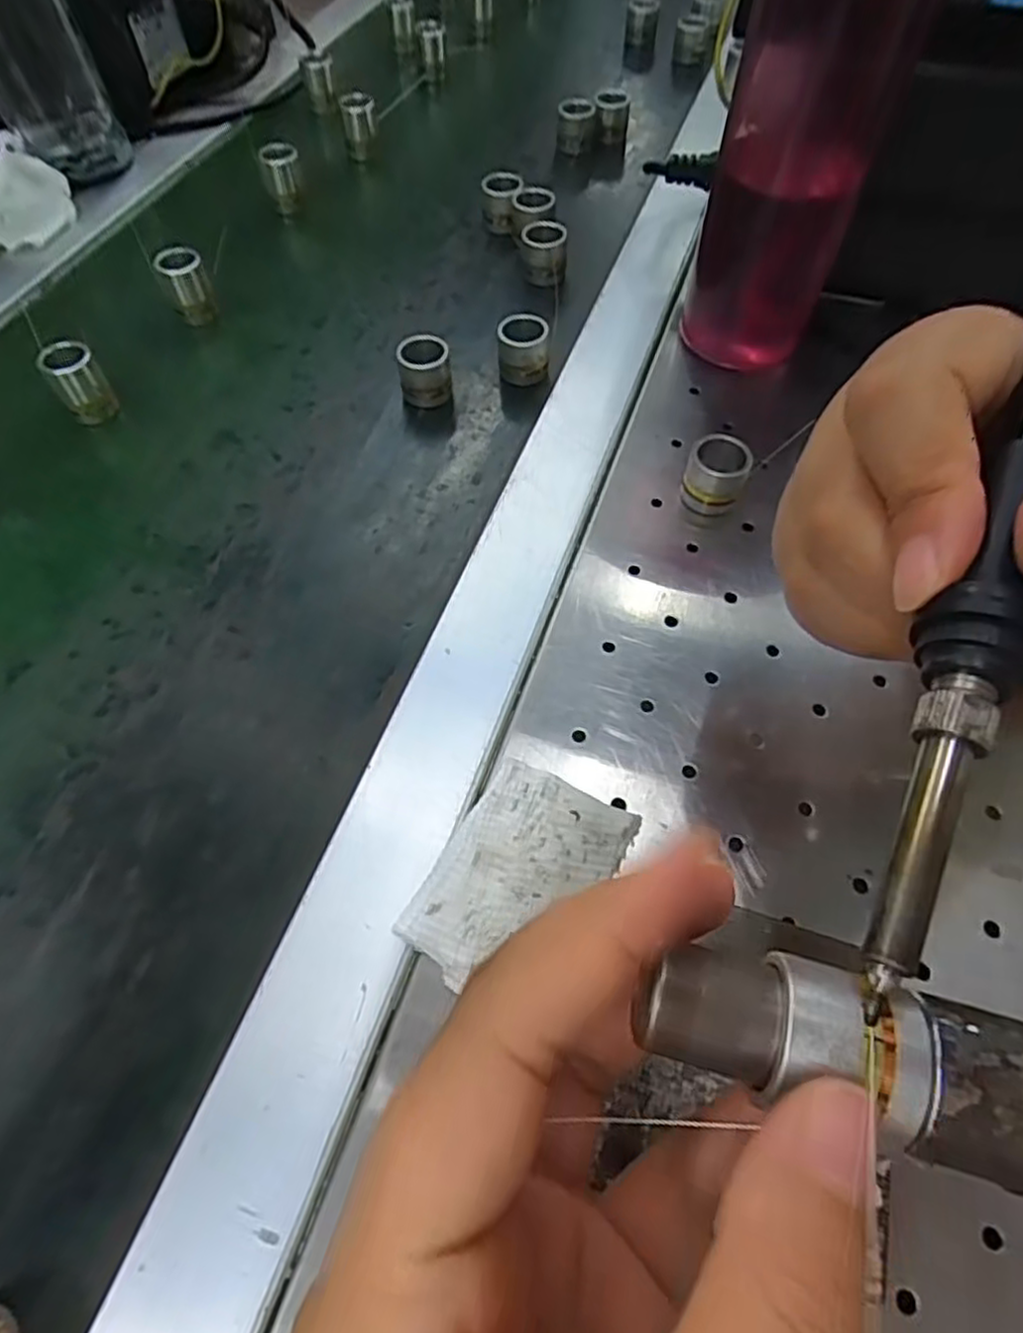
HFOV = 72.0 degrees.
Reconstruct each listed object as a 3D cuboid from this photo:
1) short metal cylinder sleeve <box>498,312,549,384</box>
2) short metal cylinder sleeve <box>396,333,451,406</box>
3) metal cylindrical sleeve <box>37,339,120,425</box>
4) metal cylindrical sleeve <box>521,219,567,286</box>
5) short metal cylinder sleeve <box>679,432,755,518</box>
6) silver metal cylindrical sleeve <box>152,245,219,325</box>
[{"bbox_3d":[0.006,-0.153,0.340,0.024,0.025,0.019,0,59,-1],"label":"short metal cylinder sleeve"},{"bbox_3d":[-0.041,-0.140,0.335,0.023,0.027,0.018,1,59,-1],"label":"short metal cylinder sleeve"},{"bbox_3d":[-0.203,-0.132,0.334,0.022,0.038,0.018,-35,66,-20],"label":"metal cylindrical sleeve"},{"bbox_3d":[0.018,-0.229,0.391,0.023,0.024,0.030,0,59,-2],"label":"metal cylindrical sleeve"},{"bbox_3d":[0.084,-0.079,0.290,0.024,0.024,0.022,15,60,7],"label":"short metal cylinder sleeve"},{"bbox_3d":[-0.172,-0.202,0.376,0.022,0.036,0.020,1,59,-1],"label":"silver metal cylindrical sleeve"}]

